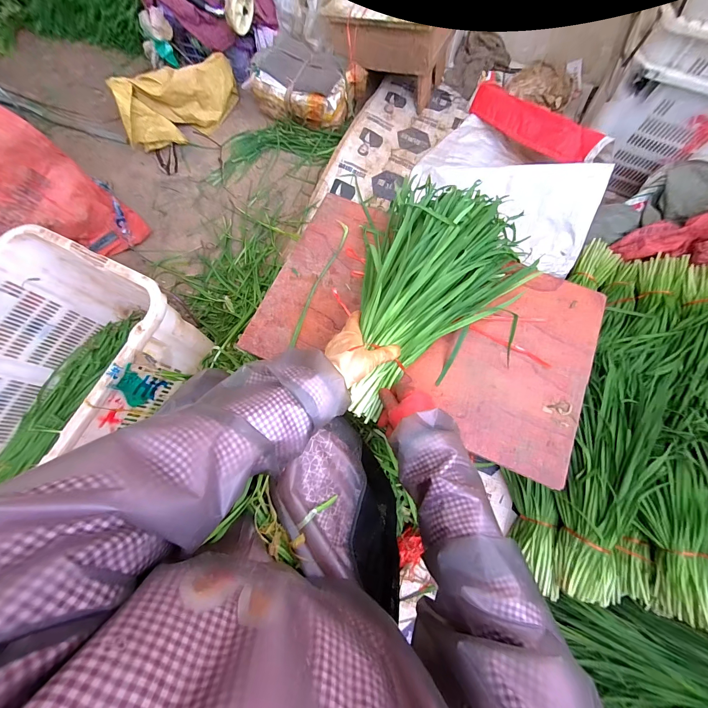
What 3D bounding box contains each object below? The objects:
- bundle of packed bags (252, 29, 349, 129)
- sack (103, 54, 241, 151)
[{"bbox_3d":[-0.187,-1.017,1.186,0.351,0.145,0.234,28,75,9],"label":"bundle of packed bags"},{"bbox_3d":[-0.690,-1.003,1.204,0.199,0.206,0.503,38,77,11],"label":"sack"}]

